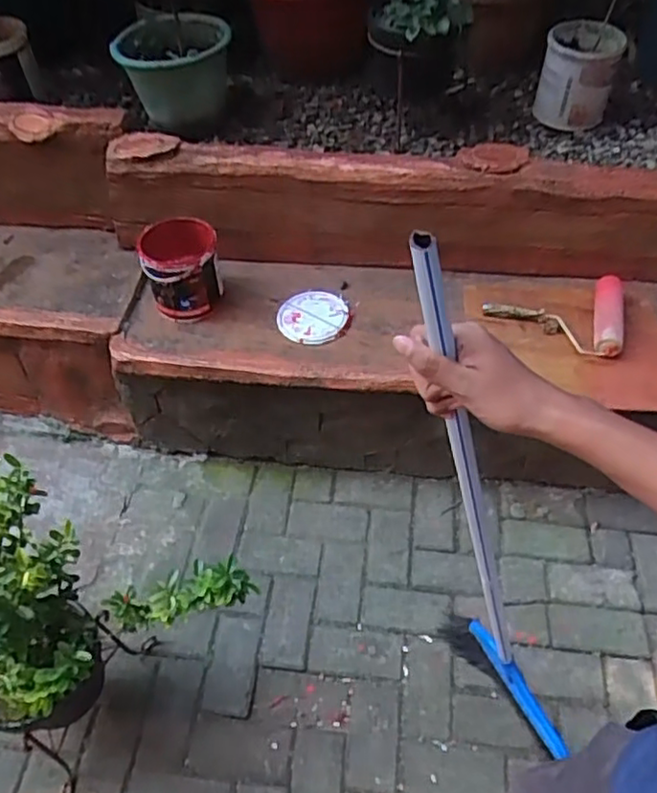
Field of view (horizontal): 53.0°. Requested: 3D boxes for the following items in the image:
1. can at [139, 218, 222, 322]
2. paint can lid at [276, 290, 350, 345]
[{"bbox_3d":[-0.356,-0.305,1.617,0.181,0.186,0.183,-9,49,-7],"label":"can"},{"bbox_3d":[-0.038,-0.202,1.629,0.170,0.022,0.177,0,48,0],"label":"paint can lid"}]

